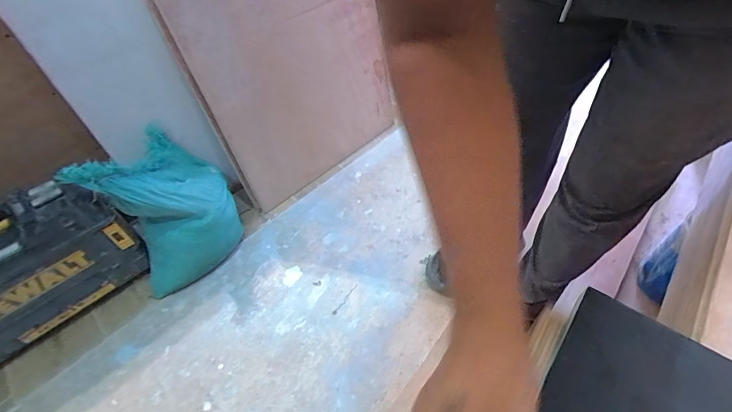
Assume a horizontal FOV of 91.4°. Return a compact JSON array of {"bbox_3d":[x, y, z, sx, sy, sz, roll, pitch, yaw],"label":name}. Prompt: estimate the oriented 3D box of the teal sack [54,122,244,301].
[{"bbox_3d":[-0.495,-0.006,0.900,0.282,0.393,0.236,-31,53,-20],"label":"teal sack"}]

